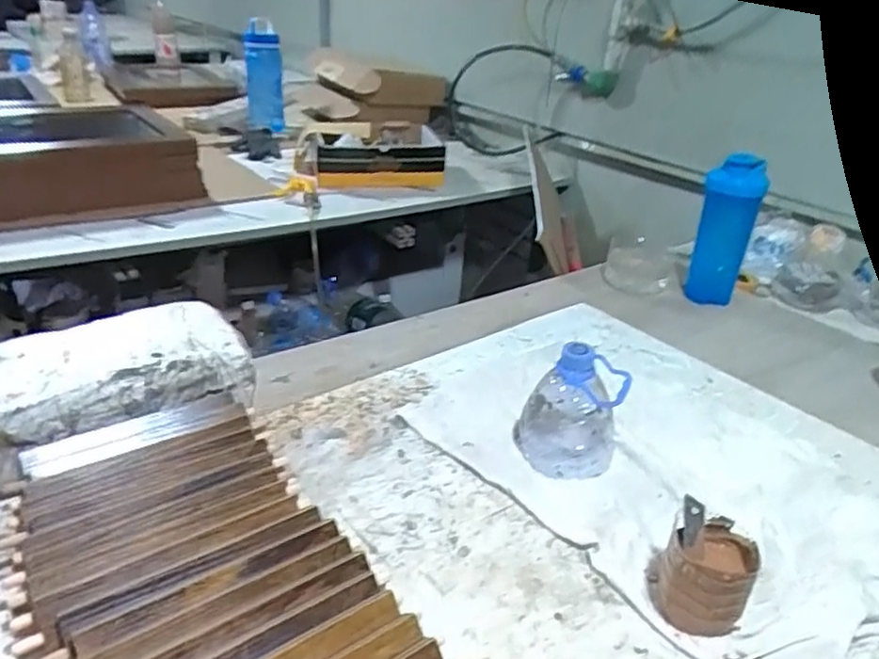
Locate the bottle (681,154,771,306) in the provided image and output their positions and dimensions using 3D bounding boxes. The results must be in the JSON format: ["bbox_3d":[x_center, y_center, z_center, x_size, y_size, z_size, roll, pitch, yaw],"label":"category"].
[{"bbox_3d":[0.426,-0.143,1.007,0.069,0.237,0.063,26,36,33],"label":"bottle"}]

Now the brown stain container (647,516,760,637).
[{"bbox_3d":[0.202,0.189,0.517,0.066,0.073,0.067,16,31,20],"label":"brown stain container"}]

